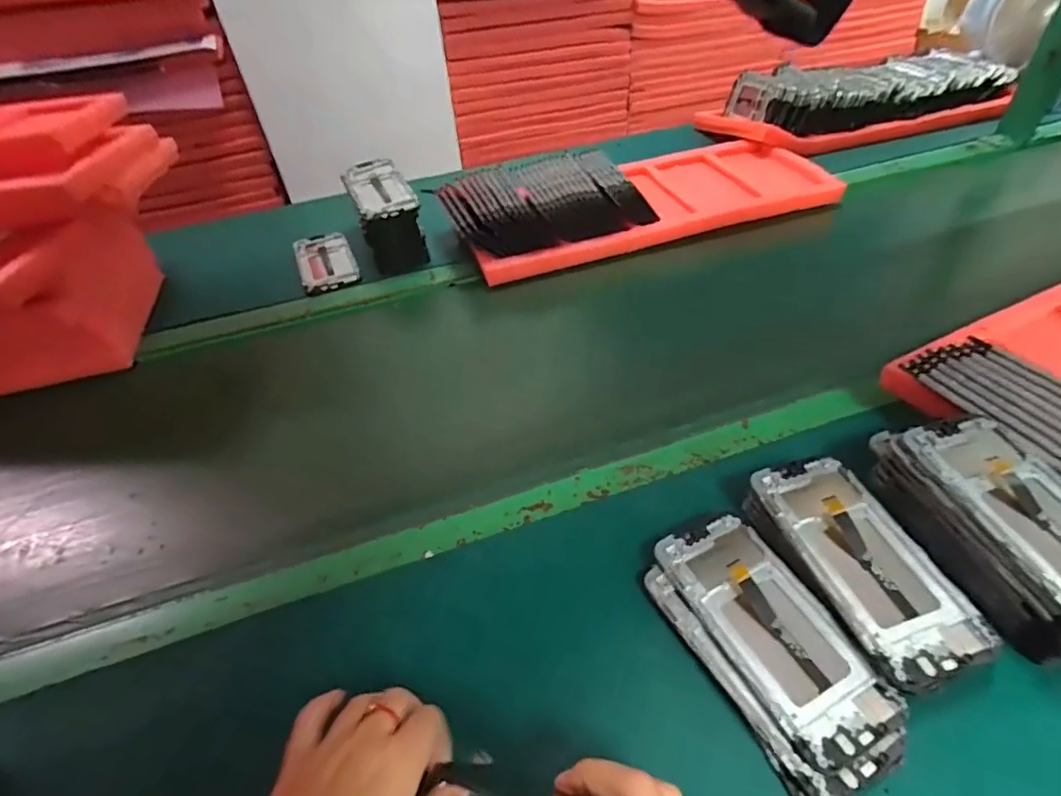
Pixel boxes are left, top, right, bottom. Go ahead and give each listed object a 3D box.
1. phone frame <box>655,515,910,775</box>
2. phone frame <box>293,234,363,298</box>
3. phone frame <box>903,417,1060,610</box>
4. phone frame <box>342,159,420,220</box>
[{"bbox_3d":[0.156,0.146,0.347,0.070,0.014,0.155,-22,47,-16],"label":"phone frame"},{"bbox_3d":[-0.291,-0.196,0.759,0.077,0.022,0.159,-15,46,-18],"label":"phone frame"},{"bbox_3d":[0.329,0.074,0.347,0.075,0.011,0.154,-12,48,-8],"label":"phone frame"},{"bbox_3d":[-0.209,-0.288,0.733,0.075,0.013,0.151,-22,52,-13],"label":"phone frame"}]

